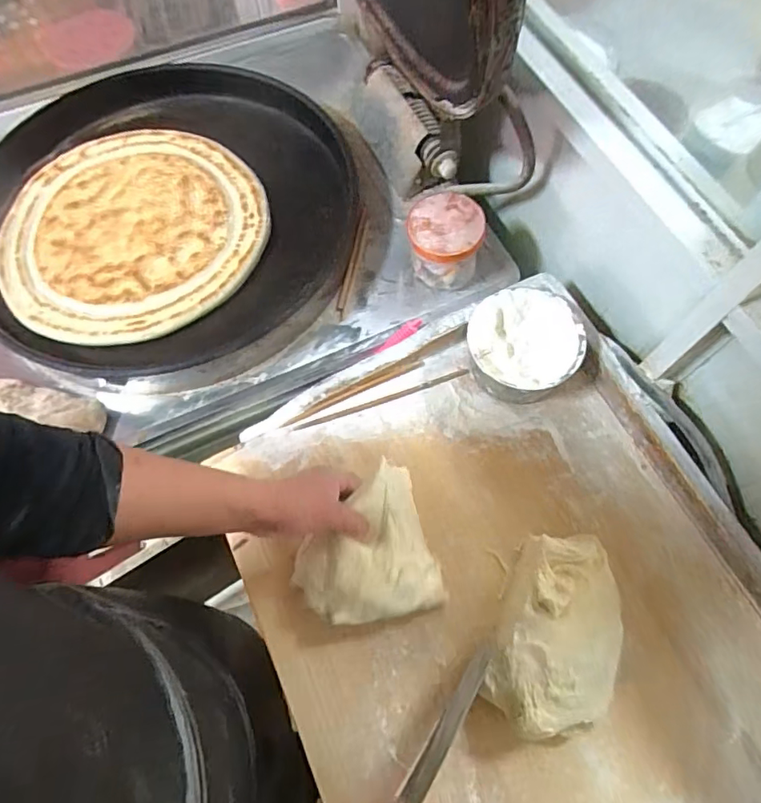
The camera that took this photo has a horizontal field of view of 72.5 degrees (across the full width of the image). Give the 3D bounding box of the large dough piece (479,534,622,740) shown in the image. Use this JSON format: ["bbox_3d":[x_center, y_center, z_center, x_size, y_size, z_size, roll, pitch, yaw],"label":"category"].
[{"bbox_3d":[0.181,0.225,0.515,0.104,0.085,0.195,22,70,11],"label":"large dough piece"}]

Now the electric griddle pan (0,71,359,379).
[{"bbox_3d":[-0.326,-0.284,0.759,0.556,0.052,0.537,0,68,-1],"label":"electric griddle pan"}]

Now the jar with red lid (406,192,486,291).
[{"bbox_3d":[0.083,-0.211,0.688,0.093,0.091,0.086,0,68,-1],"label":"jar with red lid"}]

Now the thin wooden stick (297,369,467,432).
[{"bbox_3d":[0.002,-0.002,0.661,0.230,0.010,0.011,-18,69,-8],"label":"thin wooden stick"}]

